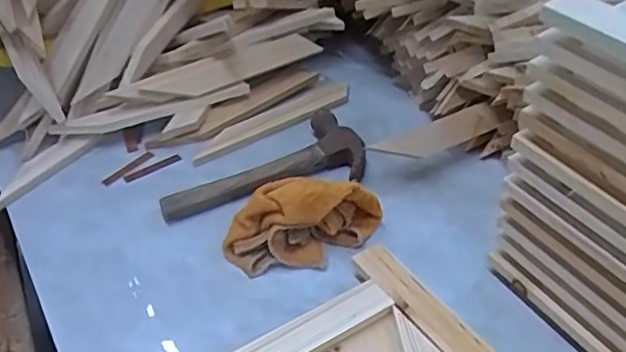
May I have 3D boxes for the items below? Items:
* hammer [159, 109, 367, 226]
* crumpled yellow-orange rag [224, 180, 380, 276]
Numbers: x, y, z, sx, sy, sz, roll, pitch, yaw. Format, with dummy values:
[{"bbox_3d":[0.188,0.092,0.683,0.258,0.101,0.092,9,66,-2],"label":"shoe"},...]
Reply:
[{"bbox_3d":[-0.049,-0.014,0.539,0.188,0.021,0.099,-16,41,-14],"label":"hammer"},{"bbox_3d":[-0.008,0.036,0.464,0.127,0.049,0.054,-5,40,-1],"label":"crumpled yellow-orange rag"}]

